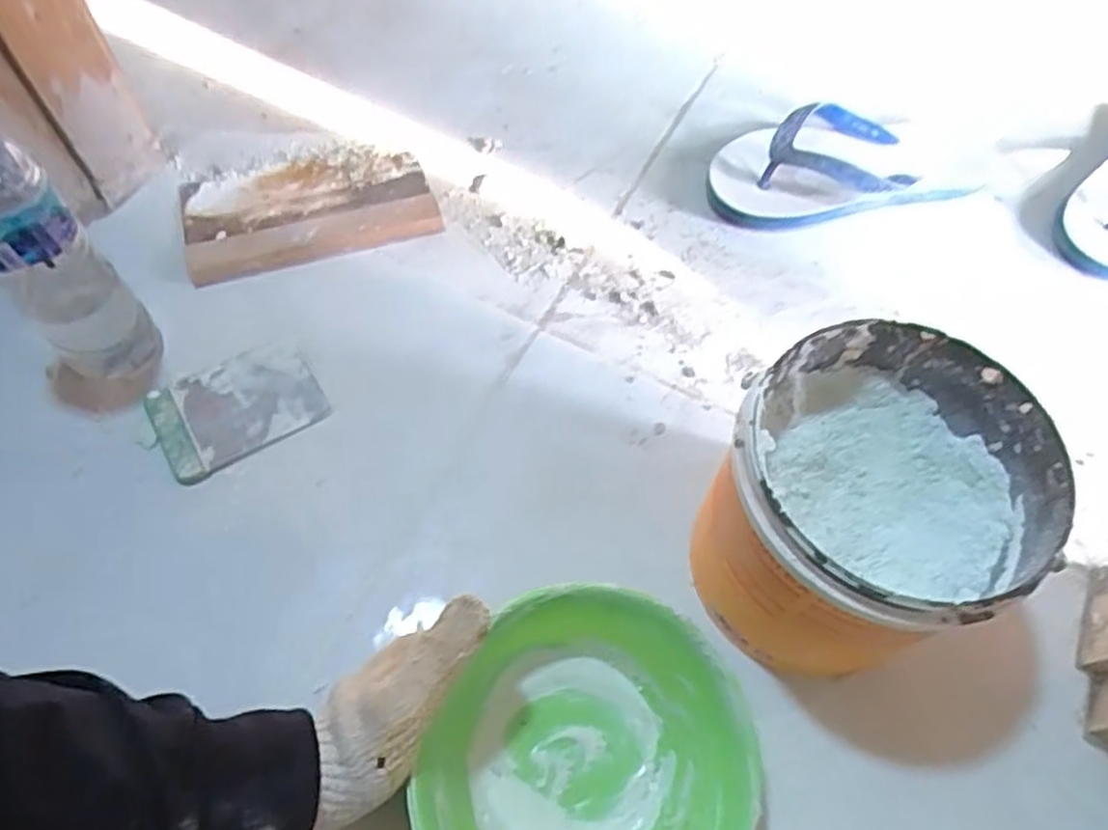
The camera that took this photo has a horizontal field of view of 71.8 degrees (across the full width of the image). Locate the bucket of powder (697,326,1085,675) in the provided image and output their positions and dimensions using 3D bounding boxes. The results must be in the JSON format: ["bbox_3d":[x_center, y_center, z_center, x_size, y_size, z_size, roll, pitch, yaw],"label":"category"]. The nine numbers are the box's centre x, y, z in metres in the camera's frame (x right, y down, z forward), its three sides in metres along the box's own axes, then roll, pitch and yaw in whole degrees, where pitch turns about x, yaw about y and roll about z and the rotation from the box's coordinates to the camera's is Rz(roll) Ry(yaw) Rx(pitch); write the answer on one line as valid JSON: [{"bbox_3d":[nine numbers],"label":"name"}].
[{"bbox_3d":[0.165,0.055,0.430,0.150,0.163,0.144,1,61,-1],"label":"bucket of powder"}]

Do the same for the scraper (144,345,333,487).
[{"bbox_3d":[-0.225,-0.009,0.543,0.111,0.010,0.086,-27,65,-15],"label":"scraper"}]

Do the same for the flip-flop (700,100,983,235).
[{"bbox_3d":[0.251,-0.216,0.642,0.245,0.055,0.098,-14,62,-9],"label":"flip-flop"}]

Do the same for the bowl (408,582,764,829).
[{"bbox_3d":[0.019,0.182,0.392,0.156,0.077,0.163,1,61,-1],"label":"bowl"}]

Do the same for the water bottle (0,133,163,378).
[{"bbox_3d":[-0.316,-0.098,0.469,0.055,0.223,0.064,39,67,18],"label":"water bottle"}]

